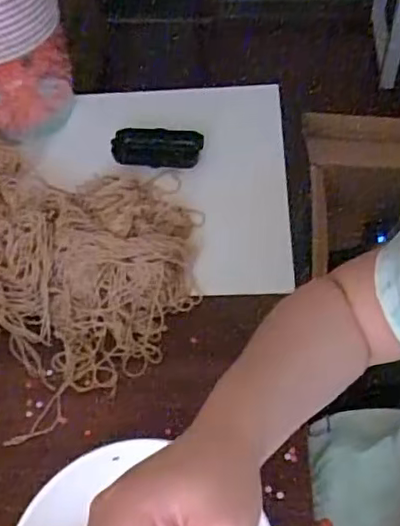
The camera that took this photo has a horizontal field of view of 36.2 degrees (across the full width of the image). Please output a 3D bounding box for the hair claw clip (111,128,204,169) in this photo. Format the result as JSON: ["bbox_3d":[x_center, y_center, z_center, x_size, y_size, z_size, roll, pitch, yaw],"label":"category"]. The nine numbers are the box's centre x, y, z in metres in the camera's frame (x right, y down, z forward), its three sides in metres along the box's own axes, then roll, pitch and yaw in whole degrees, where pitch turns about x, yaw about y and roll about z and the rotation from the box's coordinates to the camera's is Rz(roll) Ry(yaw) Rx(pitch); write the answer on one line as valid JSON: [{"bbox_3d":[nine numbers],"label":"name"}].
[{"bbox_3d":[-0.053,-0.146,0.779,0.113,0.047,0.027,-1,52,-14],"label":"hair claw clip"}]

